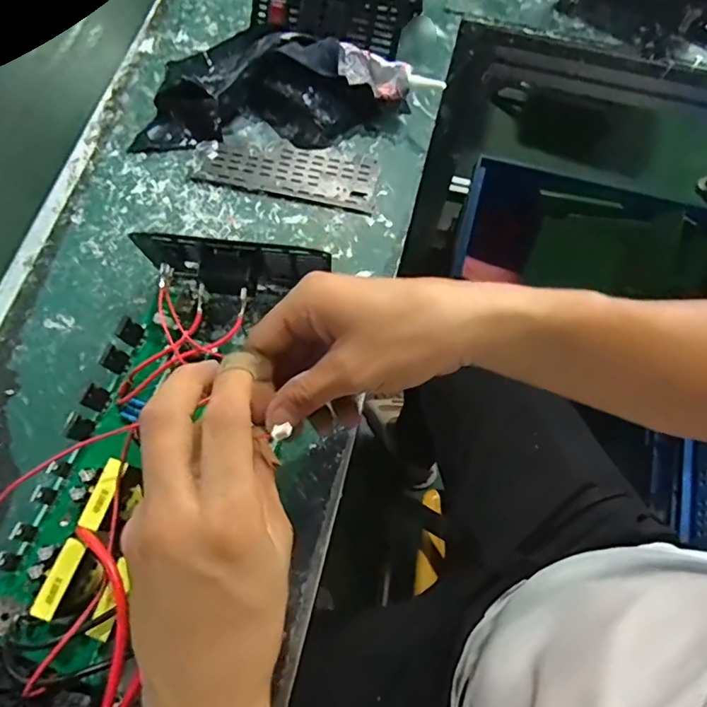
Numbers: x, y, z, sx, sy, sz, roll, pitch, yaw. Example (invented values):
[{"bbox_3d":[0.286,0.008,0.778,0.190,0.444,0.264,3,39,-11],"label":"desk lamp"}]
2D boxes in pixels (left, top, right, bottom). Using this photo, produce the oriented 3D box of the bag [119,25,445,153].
[{"bbox_3d":[-0.062,-0.243,0.423,0.246,0.047,0.119,-4,72,-4],"label":"bag"}]

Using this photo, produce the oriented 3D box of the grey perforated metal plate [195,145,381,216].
[{"bbox_3d":[-0.054,-0.155,0.418,0.144,0.005,0.053,10,71,1],"label":"grey perforated metal plate"}]

